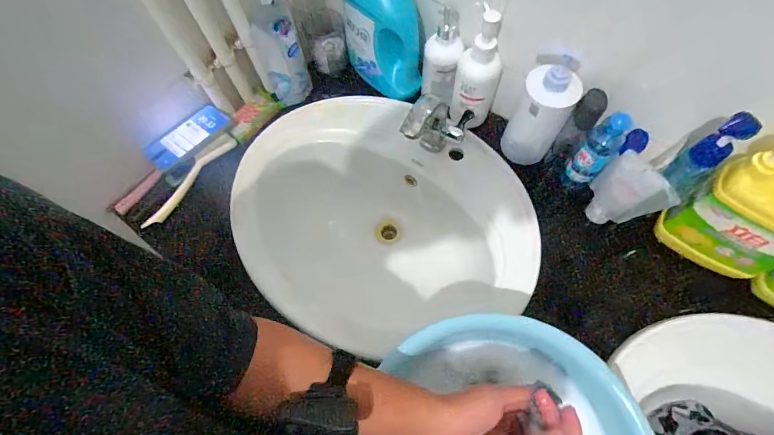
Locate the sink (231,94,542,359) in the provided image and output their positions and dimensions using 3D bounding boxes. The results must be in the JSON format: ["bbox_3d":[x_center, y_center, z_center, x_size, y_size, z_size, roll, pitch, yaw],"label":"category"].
[{"bbox_3d":[-0.025,0.005,0.721,0.452,0.158,0.478,-30,69,-11],"label":"sink"}]

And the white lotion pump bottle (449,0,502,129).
[{"bbox_3d":[0.151,-0.233,0.630,0.072,0.203,0.062,6,66,4],"label":"white lotion pump bottle"}]

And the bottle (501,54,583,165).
[{"bbox_3d":[0.249,-0.169,0.623,0.080,0.200,0.091,26,69,12],"label":"bottle"}]

